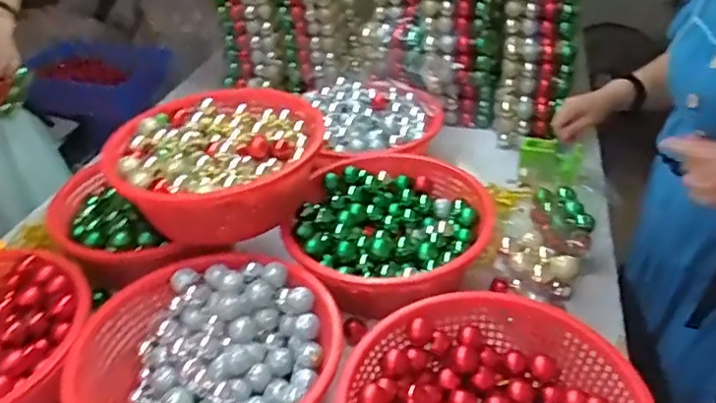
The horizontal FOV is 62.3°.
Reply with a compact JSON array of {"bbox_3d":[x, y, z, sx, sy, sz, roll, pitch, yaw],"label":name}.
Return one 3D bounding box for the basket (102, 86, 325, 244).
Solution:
[{"bbox_3d":[-0.246,-0.053,1.041,0.340,0.149,0.344,-2,35,2],"label":"basket"}]

